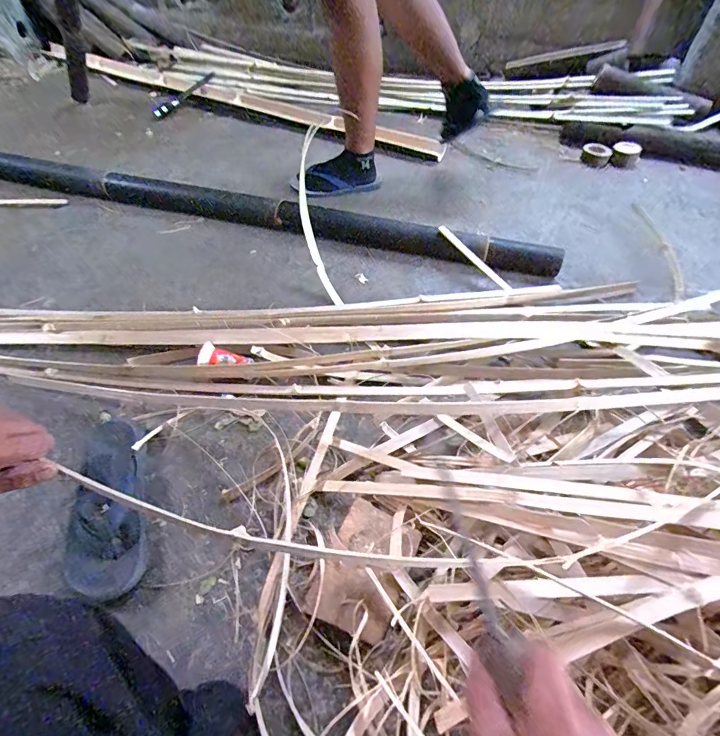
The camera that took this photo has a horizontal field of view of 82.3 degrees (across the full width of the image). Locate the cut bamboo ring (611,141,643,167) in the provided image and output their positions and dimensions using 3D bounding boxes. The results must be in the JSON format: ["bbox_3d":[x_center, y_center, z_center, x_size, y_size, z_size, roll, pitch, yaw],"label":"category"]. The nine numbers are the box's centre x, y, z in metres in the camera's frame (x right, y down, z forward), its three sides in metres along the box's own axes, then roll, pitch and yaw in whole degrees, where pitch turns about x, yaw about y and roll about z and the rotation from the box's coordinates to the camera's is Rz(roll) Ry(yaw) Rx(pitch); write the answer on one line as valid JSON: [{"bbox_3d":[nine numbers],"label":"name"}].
[{"bbox_3d":[0.840,-0.673,1.306,0.083,0.049,0.088,22,58,18],"label":"cut bamboo ring"}]

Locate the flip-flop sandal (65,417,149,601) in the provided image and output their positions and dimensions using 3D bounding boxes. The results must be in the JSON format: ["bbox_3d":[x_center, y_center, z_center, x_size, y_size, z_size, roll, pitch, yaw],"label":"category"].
[{"bbox_3d":[-0.415,0.215,0.675,0.122,0.029,0.297,-13,55,-10],"label":"flip-flop sandal"}]

